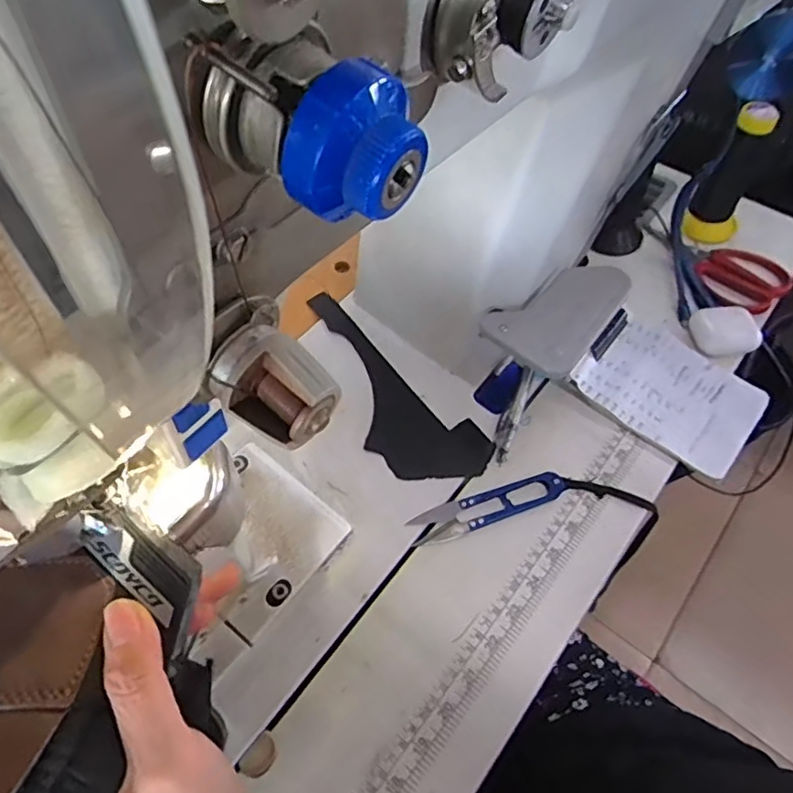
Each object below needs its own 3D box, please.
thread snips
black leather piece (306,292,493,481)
[{"bbox_3d":[0.070,0.082,0.450,0.120,0.007,0.025,-17,58,-11],"label":"thread snips"},{"bbox_3d":[-0.015,-0.004,0.487,0.203,0.009,0.076,42,60,14],"label":"black leather piece"}]

